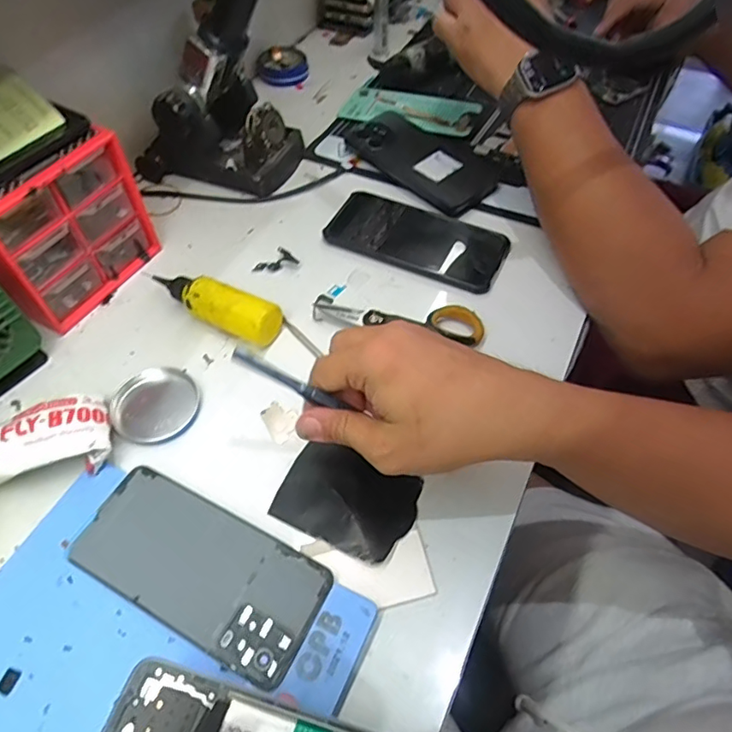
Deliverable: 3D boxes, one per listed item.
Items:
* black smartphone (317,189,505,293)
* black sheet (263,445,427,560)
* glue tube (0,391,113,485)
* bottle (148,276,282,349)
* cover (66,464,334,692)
[{"bbox_3d":[0.049,-0.126,0.509,0.164,0.017,0.083,22,56,15],"label":"black smartphone"},{"bbox_3d":[-0.013,0.090,0.365,0.091,0.010,0.065,21,56,15],"label":"black sheet"},{"bbox_3d":[-0.223,0.055,0.372,0.087,0.032,0.059,-18,56,-14],"label":"glue tube"},{"bbox_3d":[-0.128,-0.050,0.448,0.121,0.035,0.034,23,56,16],"label":"bottle"},{"bbox_3d":[-0.104,0.125,0.335,0.159,0.009,0.072,23,56,16],"label":"cover"}]

